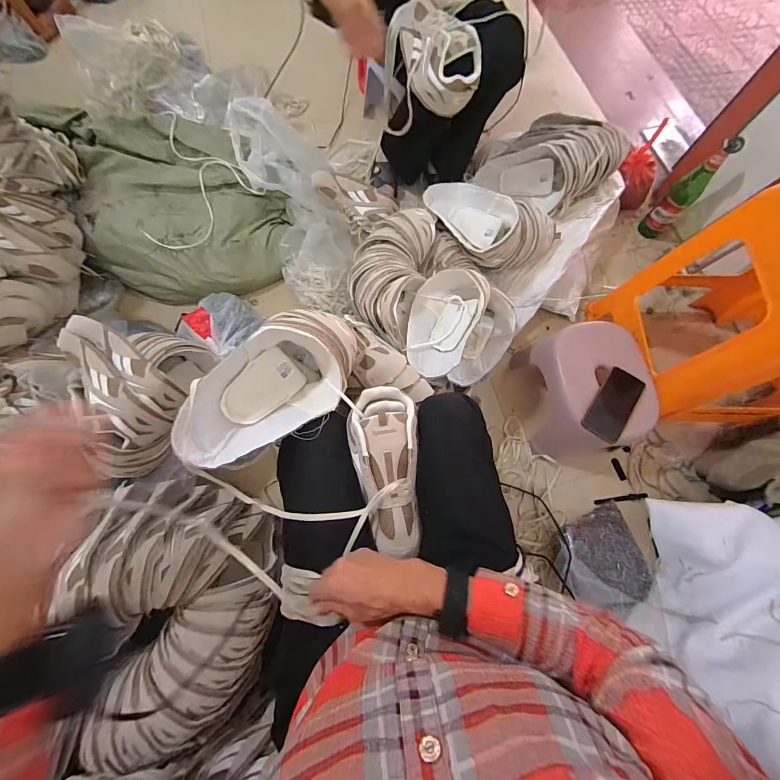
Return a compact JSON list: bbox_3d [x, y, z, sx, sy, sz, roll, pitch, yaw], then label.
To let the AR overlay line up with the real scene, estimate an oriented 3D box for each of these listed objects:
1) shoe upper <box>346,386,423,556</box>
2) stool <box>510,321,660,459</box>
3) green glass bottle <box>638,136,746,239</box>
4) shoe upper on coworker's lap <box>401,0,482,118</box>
[{"bbox_3d":[-0.003,0.116,0.509,0.103,0.048,0.249,-7,76,-4],"label":"shoe upper"},{"bbox_3d":[0.452,0.011,0.831,0.219,0.208,0.272,-7,74,-4],"label":"stool"},{"bbox_3d":[0.820,-0.542,0.970,0.071,0.289,0.084,41,76,10],"label":"green glass bottle"},{"bbox_3d":[0.109,-0.759,0.769,0.143,0.099,0.273,-11,74,-5],"label":"shoe upper on coworker's lap"}]

